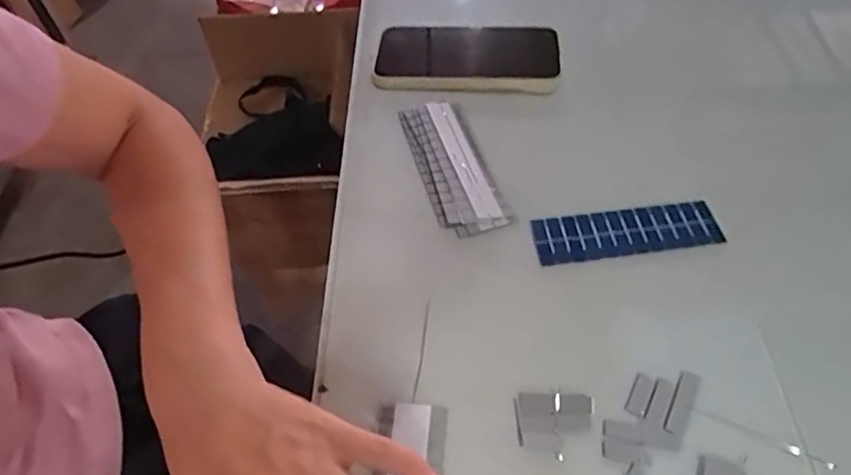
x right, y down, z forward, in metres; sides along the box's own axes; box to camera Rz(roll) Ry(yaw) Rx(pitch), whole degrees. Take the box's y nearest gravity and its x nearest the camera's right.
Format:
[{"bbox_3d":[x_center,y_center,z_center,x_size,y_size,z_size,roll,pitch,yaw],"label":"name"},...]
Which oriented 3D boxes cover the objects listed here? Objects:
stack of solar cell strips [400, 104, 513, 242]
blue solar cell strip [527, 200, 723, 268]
[{"bbox_3d":[0.019,-0.055,0.414,0.046,0.012,0.128,-14,53,-8],"label":"stack of solar cell strips"},{"bbox_3d":[0.136,-0.002,0.377,0.124,0.008,0.039,-7,57,-6],"label":"blue solar cell strip"}]

